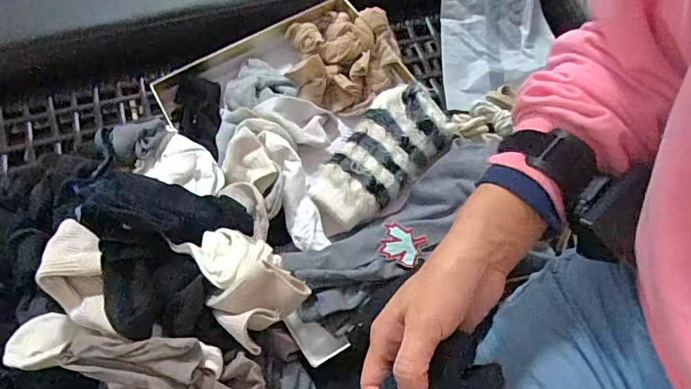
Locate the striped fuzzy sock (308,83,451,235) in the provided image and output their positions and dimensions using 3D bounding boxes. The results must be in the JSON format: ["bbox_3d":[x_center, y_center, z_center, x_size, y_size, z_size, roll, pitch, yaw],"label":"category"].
[{"bbox_3d":[0.033,-0.042,0.553,0.093,0.036,0.179,38,69,15],"label":"striped fuzzy sock"}]

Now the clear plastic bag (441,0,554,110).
[{"bbox_3d":[0.196,-0.233,0.640,0.137,0.086,0.231,1,65,-1],"label":"clear plastic bag"}]

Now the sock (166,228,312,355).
[{"bbox_3d":[-0.090,0.068,0.435,0.072,0.048,0.112,-37,71,-17],"label":"sock"}]

